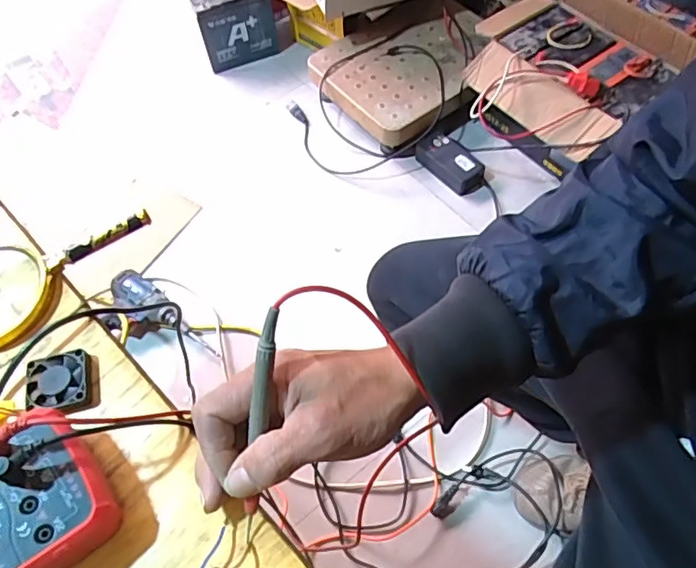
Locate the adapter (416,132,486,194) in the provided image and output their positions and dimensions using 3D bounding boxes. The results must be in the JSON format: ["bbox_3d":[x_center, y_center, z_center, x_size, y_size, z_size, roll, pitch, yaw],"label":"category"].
[{"bbox_3d":[0.220,-0.254,1.165,0.154,0.051,0.081,40,68,22],"label":"adapter"}]

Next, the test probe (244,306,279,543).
[{"bbox_3d":[-0.050,0.082,0.306,0.010,0.145,0.011,11,18,8],"label":"test probe"}]

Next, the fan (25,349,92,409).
[{"bbox_3d":[-0.199,0.068,0.375,0.042,0.009,0.040,-11,60,-4],"label":"fan"}]

